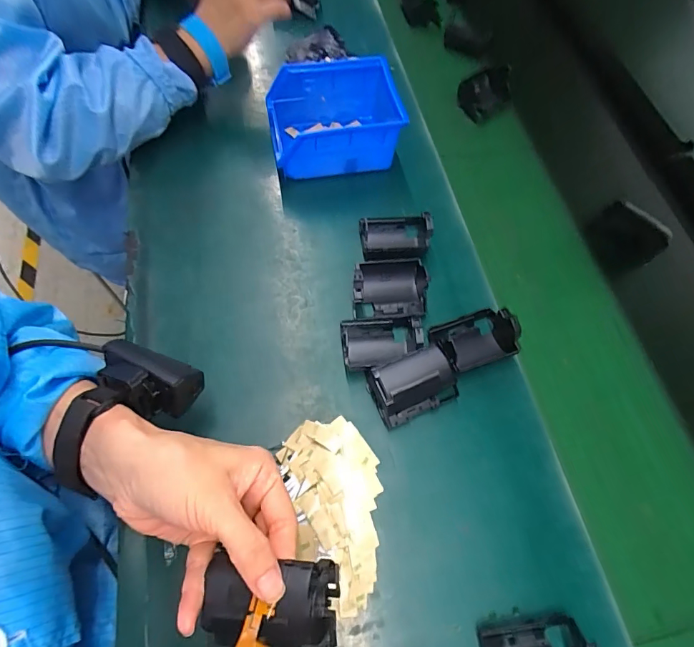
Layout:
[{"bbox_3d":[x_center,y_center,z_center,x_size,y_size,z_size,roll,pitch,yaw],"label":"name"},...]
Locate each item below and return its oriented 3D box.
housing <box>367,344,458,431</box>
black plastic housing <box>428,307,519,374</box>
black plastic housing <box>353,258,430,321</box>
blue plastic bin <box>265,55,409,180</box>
[{"bbox_3d":[0.055,0.055,0.353,0.070,0.040,0.046,-19,68,-12],"label":"housing"},{"bbox_3d":[0.117,0.013,0.376,0.077,0.034,0.053,-16,67,-11],"label":"black plastic housing"},{"bbox_3d":[0.041,-0.035,0.393,0.071,0.035,0.052,-5,65,-6],"label":"black plastic housing"},{"bbox_3d":[-0.014,-0.223,0.461,0.142,0.076,0.105,-6,66,-6],"label":"blue plastic bin"}]

